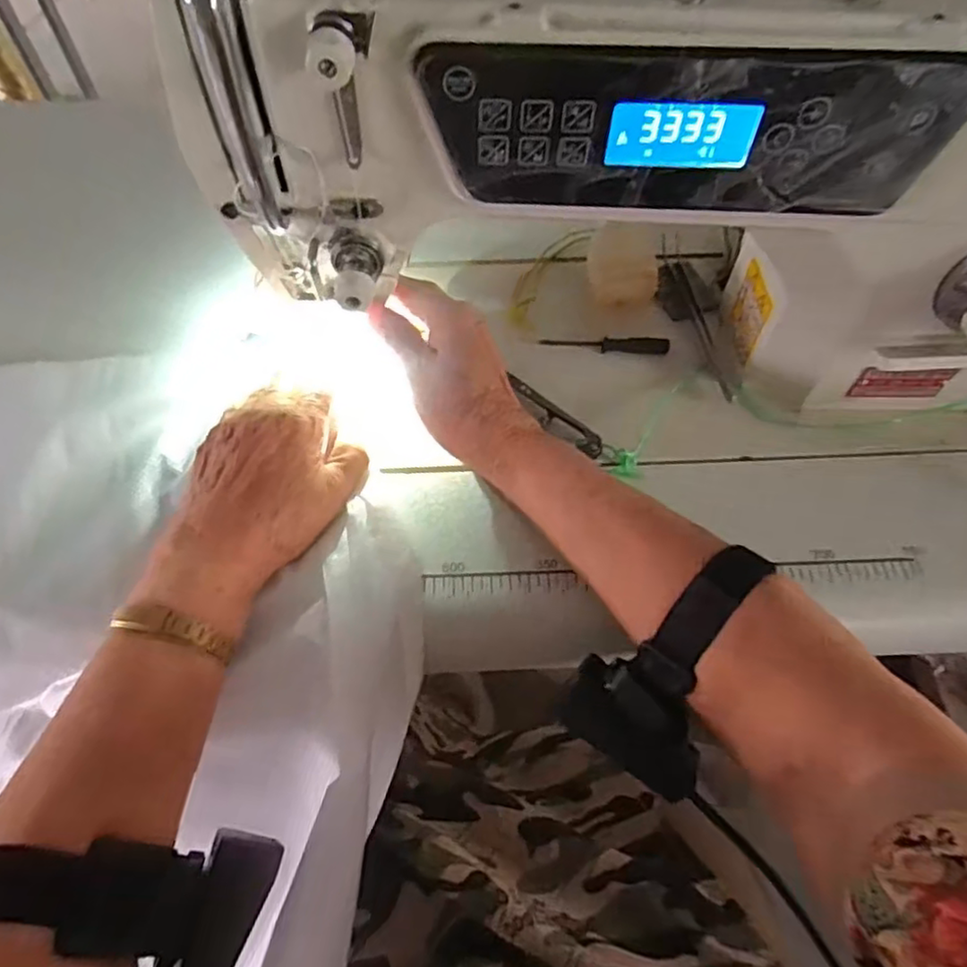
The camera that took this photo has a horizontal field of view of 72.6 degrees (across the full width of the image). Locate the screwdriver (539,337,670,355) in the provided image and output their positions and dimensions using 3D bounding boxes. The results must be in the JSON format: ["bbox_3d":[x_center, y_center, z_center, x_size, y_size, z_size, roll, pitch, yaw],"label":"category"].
[{"bbox_3d":[0.080,-0.092,0.434,0.083,0.008,0.010,1,58,2],"label":"screwdriver"}]

